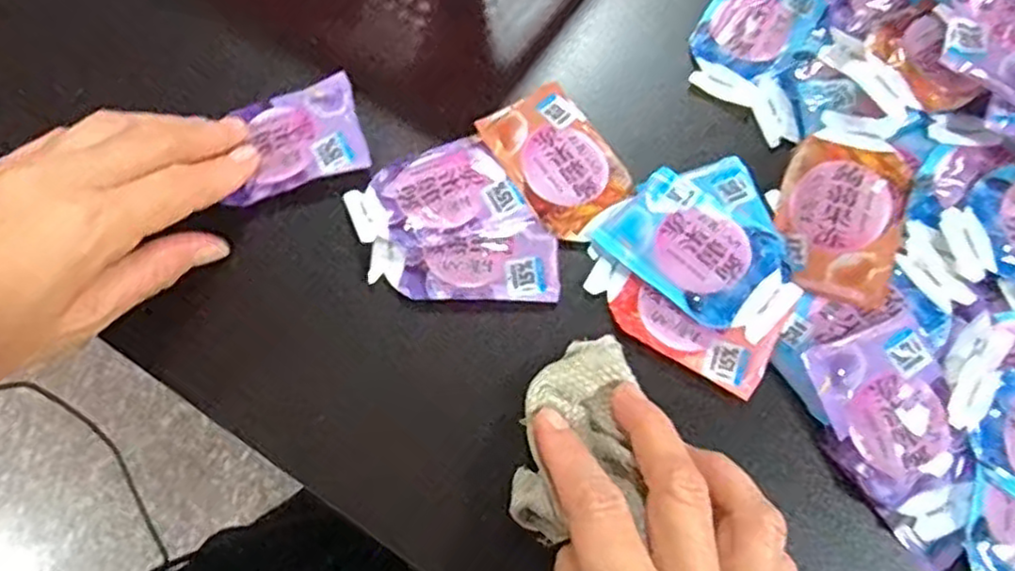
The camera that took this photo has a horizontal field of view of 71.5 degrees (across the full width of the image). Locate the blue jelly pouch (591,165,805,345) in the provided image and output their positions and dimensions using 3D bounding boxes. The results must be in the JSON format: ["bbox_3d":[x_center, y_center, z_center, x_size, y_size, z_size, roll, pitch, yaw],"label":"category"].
[{"bbox_3d":[0.080,-0.012,0.290,0.077,0.012,0.044,43,78,11],"label":"blue jelly pouch"}]

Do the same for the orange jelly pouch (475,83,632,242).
[{"bbox_3d":[0.022,-0.056,0.309,0.045,0.010,0.063,-35,77,-9],"label":"orange jelly pouch"}]

